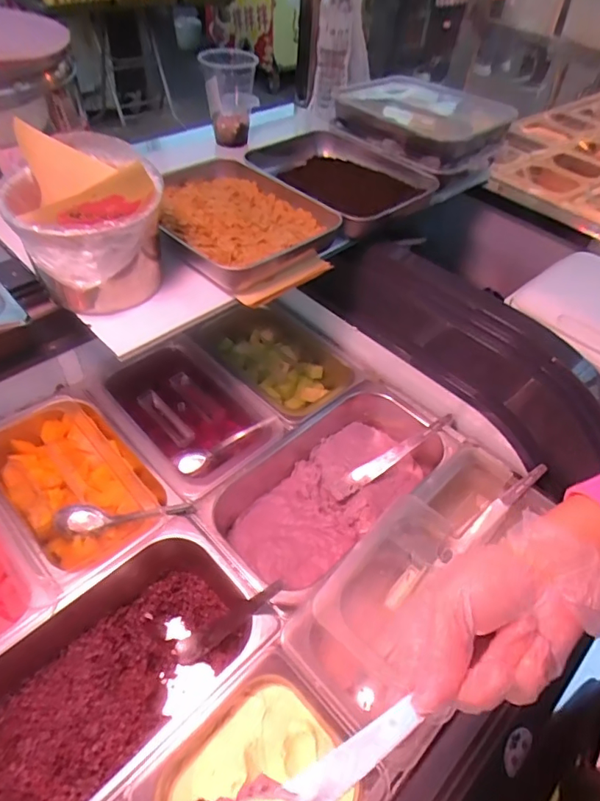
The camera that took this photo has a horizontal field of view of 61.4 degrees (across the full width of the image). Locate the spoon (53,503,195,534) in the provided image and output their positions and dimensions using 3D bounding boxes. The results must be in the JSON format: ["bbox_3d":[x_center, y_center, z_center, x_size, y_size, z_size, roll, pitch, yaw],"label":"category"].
[{"bbox_3d":[-0.204,0.137,0.591,0.163,0.028,0.030,-4,45,8],"label":"spoon"}]

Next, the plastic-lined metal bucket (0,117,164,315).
[{"bbox_3d":[-0.213,-0.177,0.533,0.133,0.135,0.140,3,46,-3],"label":"plastic-lined metal bucket"}]

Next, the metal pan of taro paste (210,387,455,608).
[{"bbox_3d":[0.046,0.106,0.655,0.346,0.090,0.184,-33,57,-32],"label":"metal pan of taro paste"}]

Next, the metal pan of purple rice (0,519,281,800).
[{"bbox_3d":[-0.199,0.289,0.496,0.177,0.104,0.325,37,53,27],"label":"metal pan of purple rice"}]

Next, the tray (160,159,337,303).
[{"bbox_3d":[-0.089,-0.227,0.645,0.261,0.049,0.188,36,53,26],"label":"tray"}]

